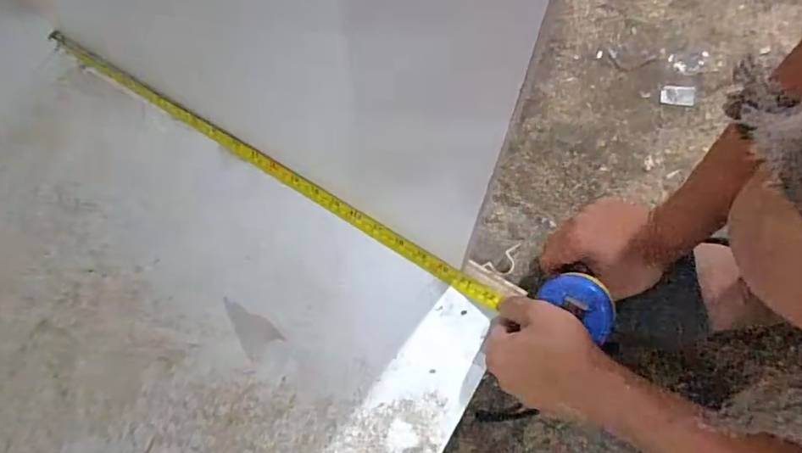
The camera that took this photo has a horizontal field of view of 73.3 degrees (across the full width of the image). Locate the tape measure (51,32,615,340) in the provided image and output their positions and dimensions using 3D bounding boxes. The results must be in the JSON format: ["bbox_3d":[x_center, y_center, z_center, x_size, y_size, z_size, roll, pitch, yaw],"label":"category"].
[{"bbox_3d":[-0.105,-0.057,0.543,0.647,0.062,0.047,27,76,15],"label":"tape measure"}]

